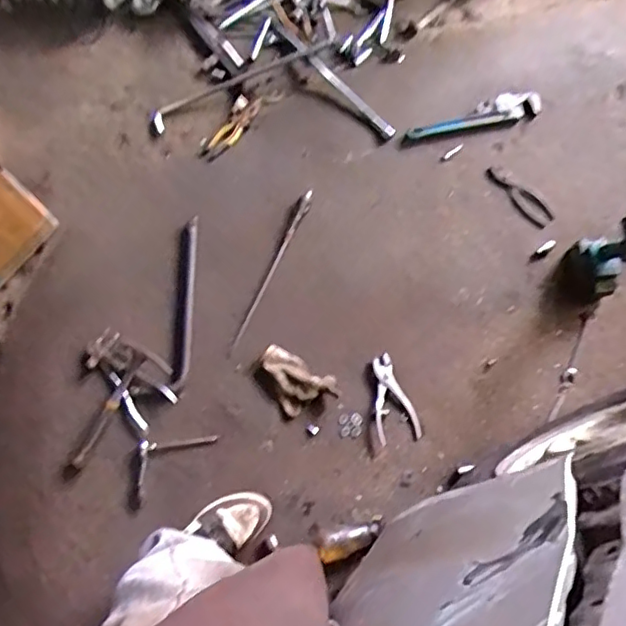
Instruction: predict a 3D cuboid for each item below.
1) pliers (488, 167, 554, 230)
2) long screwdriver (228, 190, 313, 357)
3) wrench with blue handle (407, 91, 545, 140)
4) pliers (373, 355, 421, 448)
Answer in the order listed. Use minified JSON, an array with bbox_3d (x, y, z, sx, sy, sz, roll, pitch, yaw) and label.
[{"bbox_3d":[0.515,-0.294,1.467,0.063,0.014,0.196,-42,81,-9],"label":"pliers"},{"bbox_3d":[-0.095,-0.101,1.407,0.026,0.025,0.433,24,78,4],"label":"long screwdriver"},{"bbox_3d":[0.404,-0.494,1.490,0.343,0.048,0.073,-14,78,-4],"label":"wrench with blue handle"},{"bbox_3d":[0.180,0.194,1.358,0.095,0.013,0.197,-11,78,-3],"label":"pliers"}]

